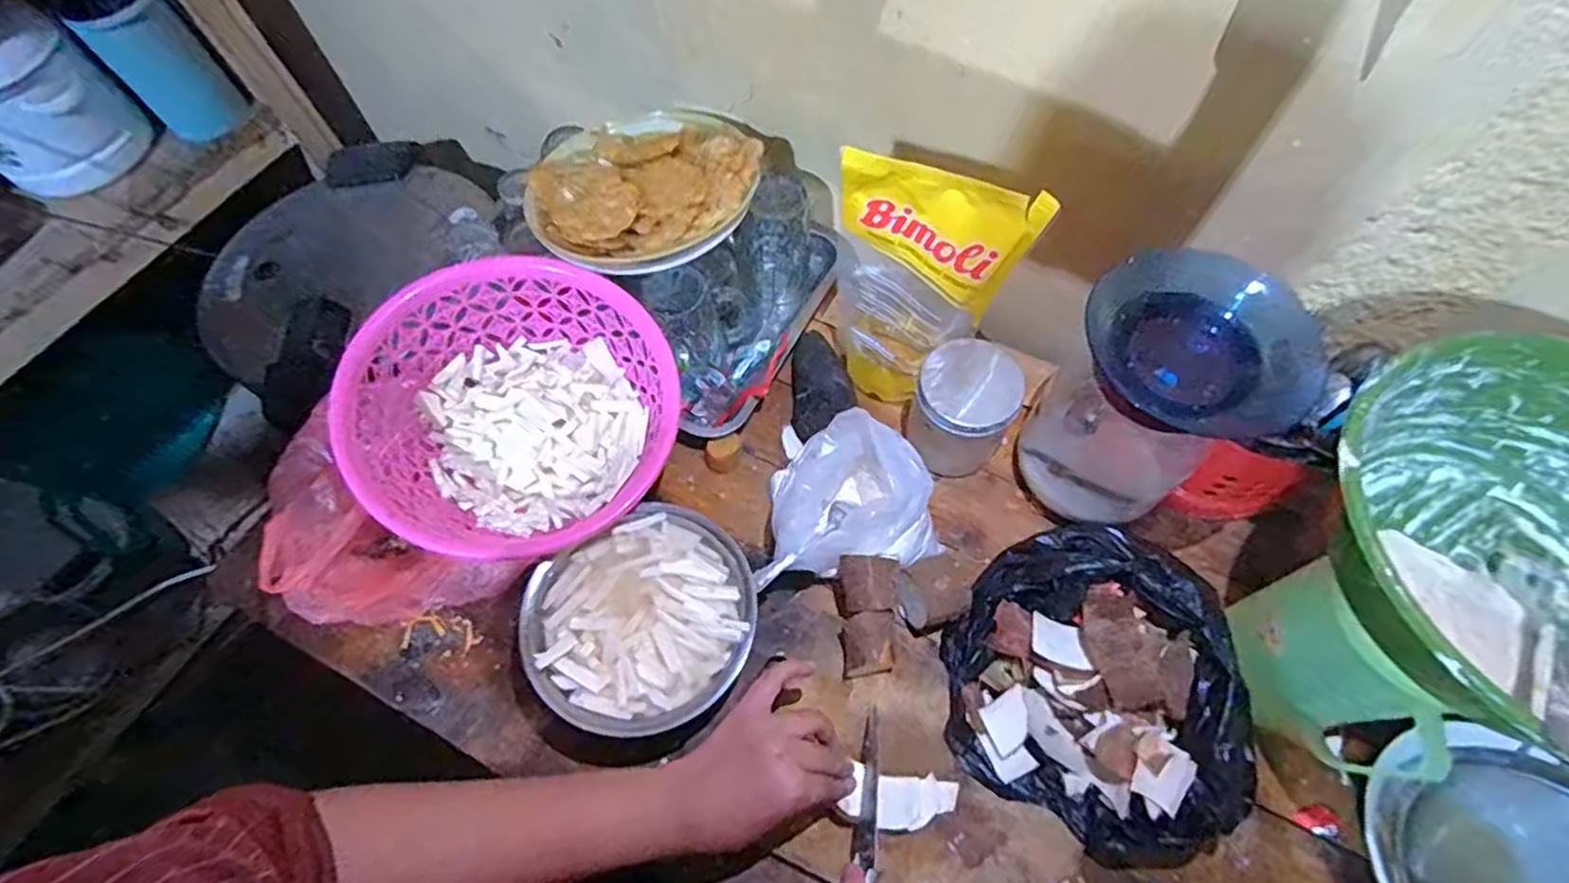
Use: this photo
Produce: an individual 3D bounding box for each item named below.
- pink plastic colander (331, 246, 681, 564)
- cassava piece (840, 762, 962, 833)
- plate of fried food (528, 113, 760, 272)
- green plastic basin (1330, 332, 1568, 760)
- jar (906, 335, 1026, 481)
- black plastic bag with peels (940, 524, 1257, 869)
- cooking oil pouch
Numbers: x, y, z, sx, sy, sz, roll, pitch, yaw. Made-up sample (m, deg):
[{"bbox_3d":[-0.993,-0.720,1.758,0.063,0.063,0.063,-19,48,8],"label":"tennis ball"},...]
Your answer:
[{"bbox_3d":[-0.221,-0.024,0.594,0.252,0.103,0.252,0,63,0],"label":"pink plastic colander"},{"bbox_3d":[0.084,0.262,0.512,0.093,0.020,0.043,7,62,-17],"label":"cassava piece"},{"bbox_3d":[-0.134,-0.247,0.655,0.209,0.042,0.194,0,63,0],"label":"plate of fried food"},{"bbox_3d":[0.407,0.060,0.378,0.238,0.086,0.219,0,63,0],"label":"green plastic basin"},{"bbox_3d":[0.161,-0.027,0.638,0.085,0.102,0.085,0,63,0],"label":"jar"},{"bbox_3d":[0.251,0.185,0.529,0.235,0.089,0.208,30,67,14],"label":"black plastic bag with peels"},{"bbox_3d":[0.108,-0.124,0.601,0.146,0.242,0.057,30,67,14],"label":"cooking oil pouch"}]

